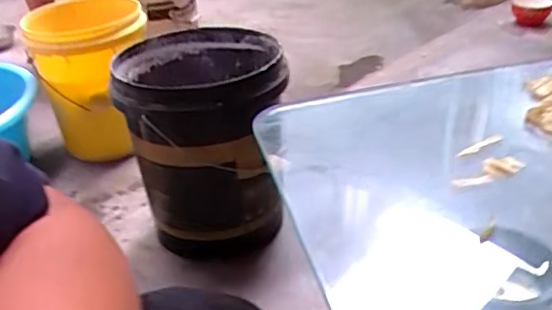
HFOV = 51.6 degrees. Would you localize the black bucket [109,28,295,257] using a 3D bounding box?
[{"bbox_3d":[-0.113,-0.018,1.016,0.259,0.355,0.259,-4,31,2],"label":"black bucket"}]

